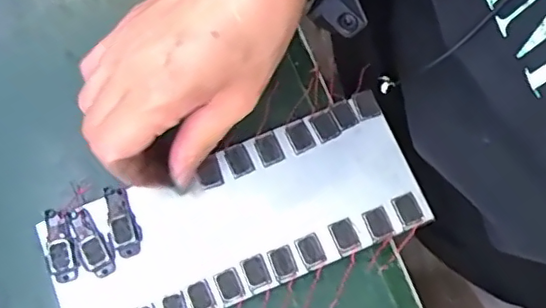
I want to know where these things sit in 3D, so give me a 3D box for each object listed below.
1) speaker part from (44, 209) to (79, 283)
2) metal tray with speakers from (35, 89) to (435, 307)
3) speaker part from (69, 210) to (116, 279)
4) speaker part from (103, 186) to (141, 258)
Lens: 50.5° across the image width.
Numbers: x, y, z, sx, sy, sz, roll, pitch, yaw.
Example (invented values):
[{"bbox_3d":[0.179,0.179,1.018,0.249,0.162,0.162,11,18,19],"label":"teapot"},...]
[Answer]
[{"bbox_3d":[-0.114,0.048,0.309,0.015,0.004,0.040,-20,75,-6],"label":"speaker part"},{"bbox_3d":[-0.020,0.037,0.317,0.198,0.010,0.080,-22,75,-6],"label":"metal tray with speakers"},{"bbox_3d":[-0.098,0.047,0.310,0.014,0.004,0.039,-23,75,-7],"label":"speaker part"},{"bbox_3d":[-0.082,0.036,0.314,0.014,0.004,0.039,-20,75,-6],"label":"speaker part"}]

